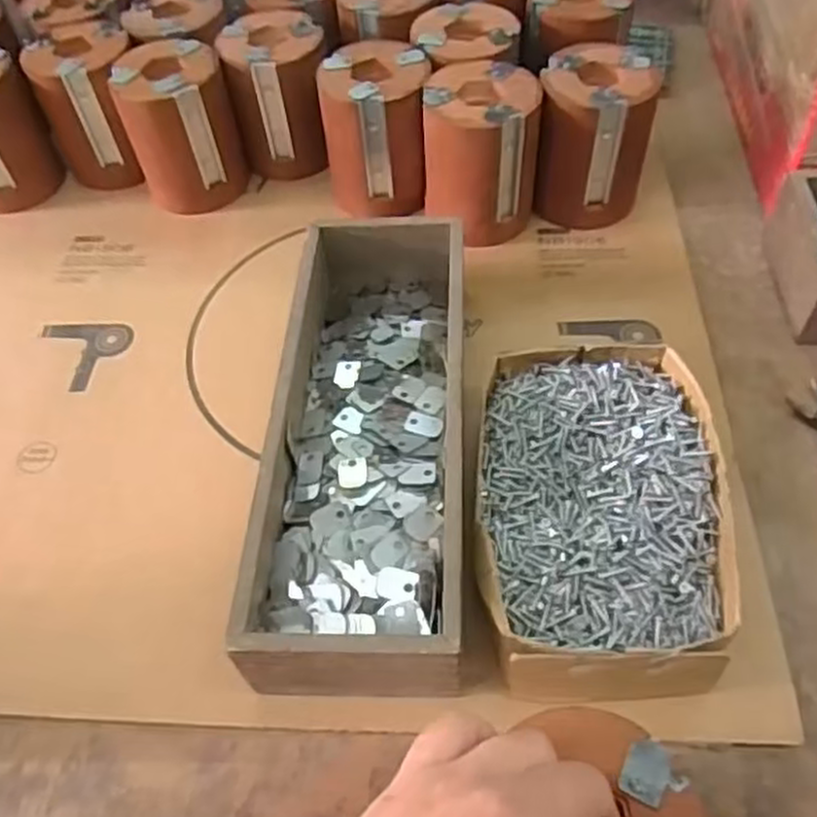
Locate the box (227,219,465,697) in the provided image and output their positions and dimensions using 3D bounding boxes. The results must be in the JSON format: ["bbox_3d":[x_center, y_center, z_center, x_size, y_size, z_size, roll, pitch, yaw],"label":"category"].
[{"bbox_3d":[-0.020,0.011,0.429,0.099,0.070,0.287,1,56,4],"label":"box"}]

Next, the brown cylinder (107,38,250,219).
[{"bbox_3d":[-0.171,-0.215,0.584,0.076,0.097,0.082,-15,56,-7],"label":"brown cylinder"}]

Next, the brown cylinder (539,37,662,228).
[{"bbox_3d":[0.132,-0.192,0.544,0.075,0.099,0.077,9,56,10],"label":"brown cylinder"}]

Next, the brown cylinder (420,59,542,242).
[{"bbox_3d":[0.051,-0.179,0.543,0.077,0.097,0.086,1,56,5],"label":"brown cylinder"}]

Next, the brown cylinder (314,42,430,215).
[{"bbox_3d":[-0.022,-0.207,0.567,0.074,0.095,0.081,1,56,5],"label":"brown cylinder"}]

